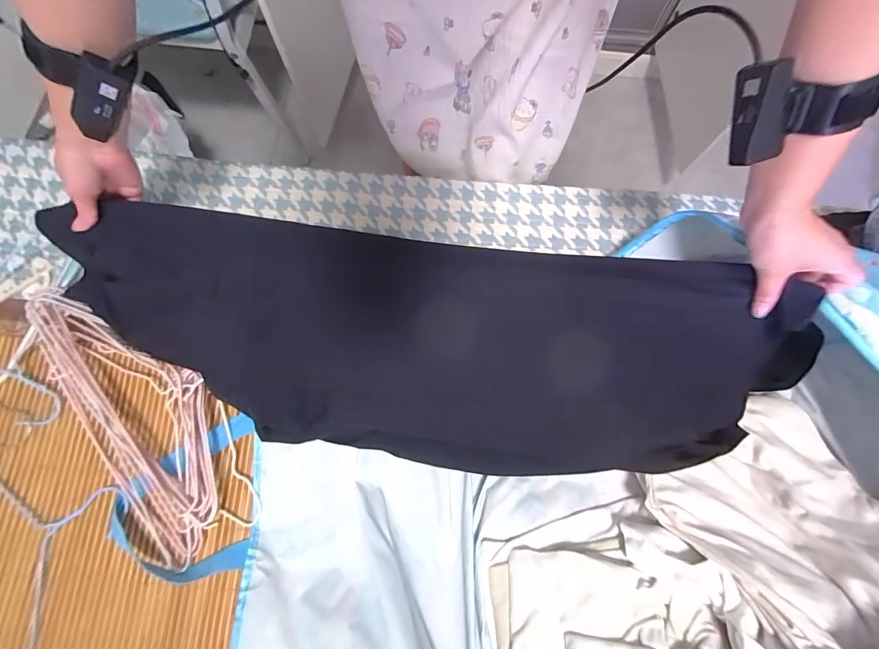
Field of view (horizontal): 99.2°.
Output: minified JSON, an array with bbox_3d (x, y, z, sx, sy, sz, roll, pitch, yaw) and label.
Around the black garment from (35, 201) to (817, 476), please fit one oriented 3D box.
[{"bbox_3d":[-0.037,0.025,0.469,0.848,0.117,0.266,8,76,6],"label":"black garment"}]

